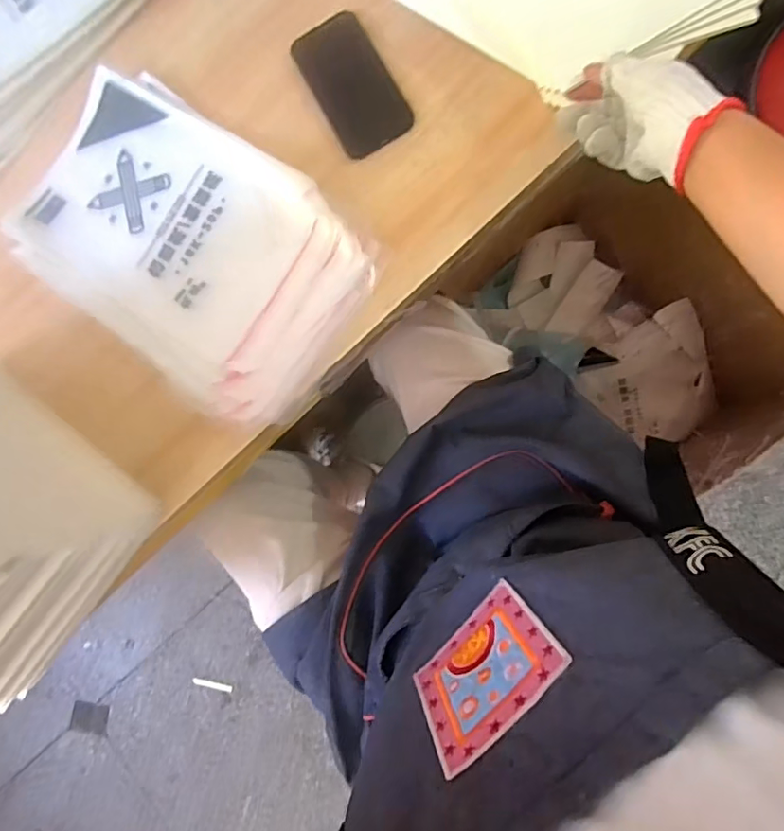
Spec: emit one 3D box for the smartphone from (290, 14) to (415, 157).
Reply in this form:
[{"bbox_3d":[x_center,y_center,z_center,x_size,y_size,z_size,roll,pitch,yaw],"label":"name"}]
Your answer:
[{"bbox_3d":[-0.042,-0.333,0.533,0.072,0.008,0.143,-30,80,5],"label":"smartphone"}]

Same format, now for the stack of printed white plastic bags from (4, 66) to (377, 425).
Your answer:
[{"bbox_3d":[-0.204,-0.175,0.540,0.371,0.031,0.233,34,90,11],"label":"stack of printed white plastic bags"}]

